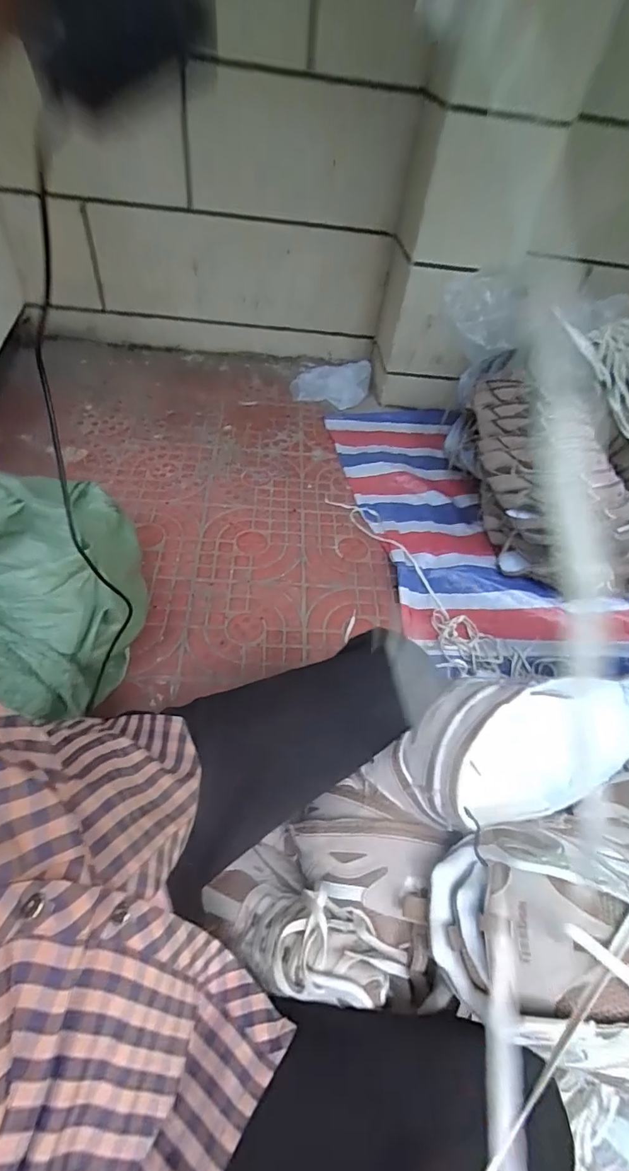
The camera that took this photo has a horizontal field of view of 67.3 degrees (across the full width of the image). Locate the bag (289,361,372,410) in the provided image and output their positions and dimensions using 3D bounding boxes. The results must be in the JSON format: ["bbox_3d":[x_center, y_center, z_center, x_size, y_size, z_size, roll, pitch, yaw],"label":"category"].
[{"bbox_3d":[0.059,-0.718,1.657,0.266,0.084,0.197,5,53,-2],"label":"bag"}]

